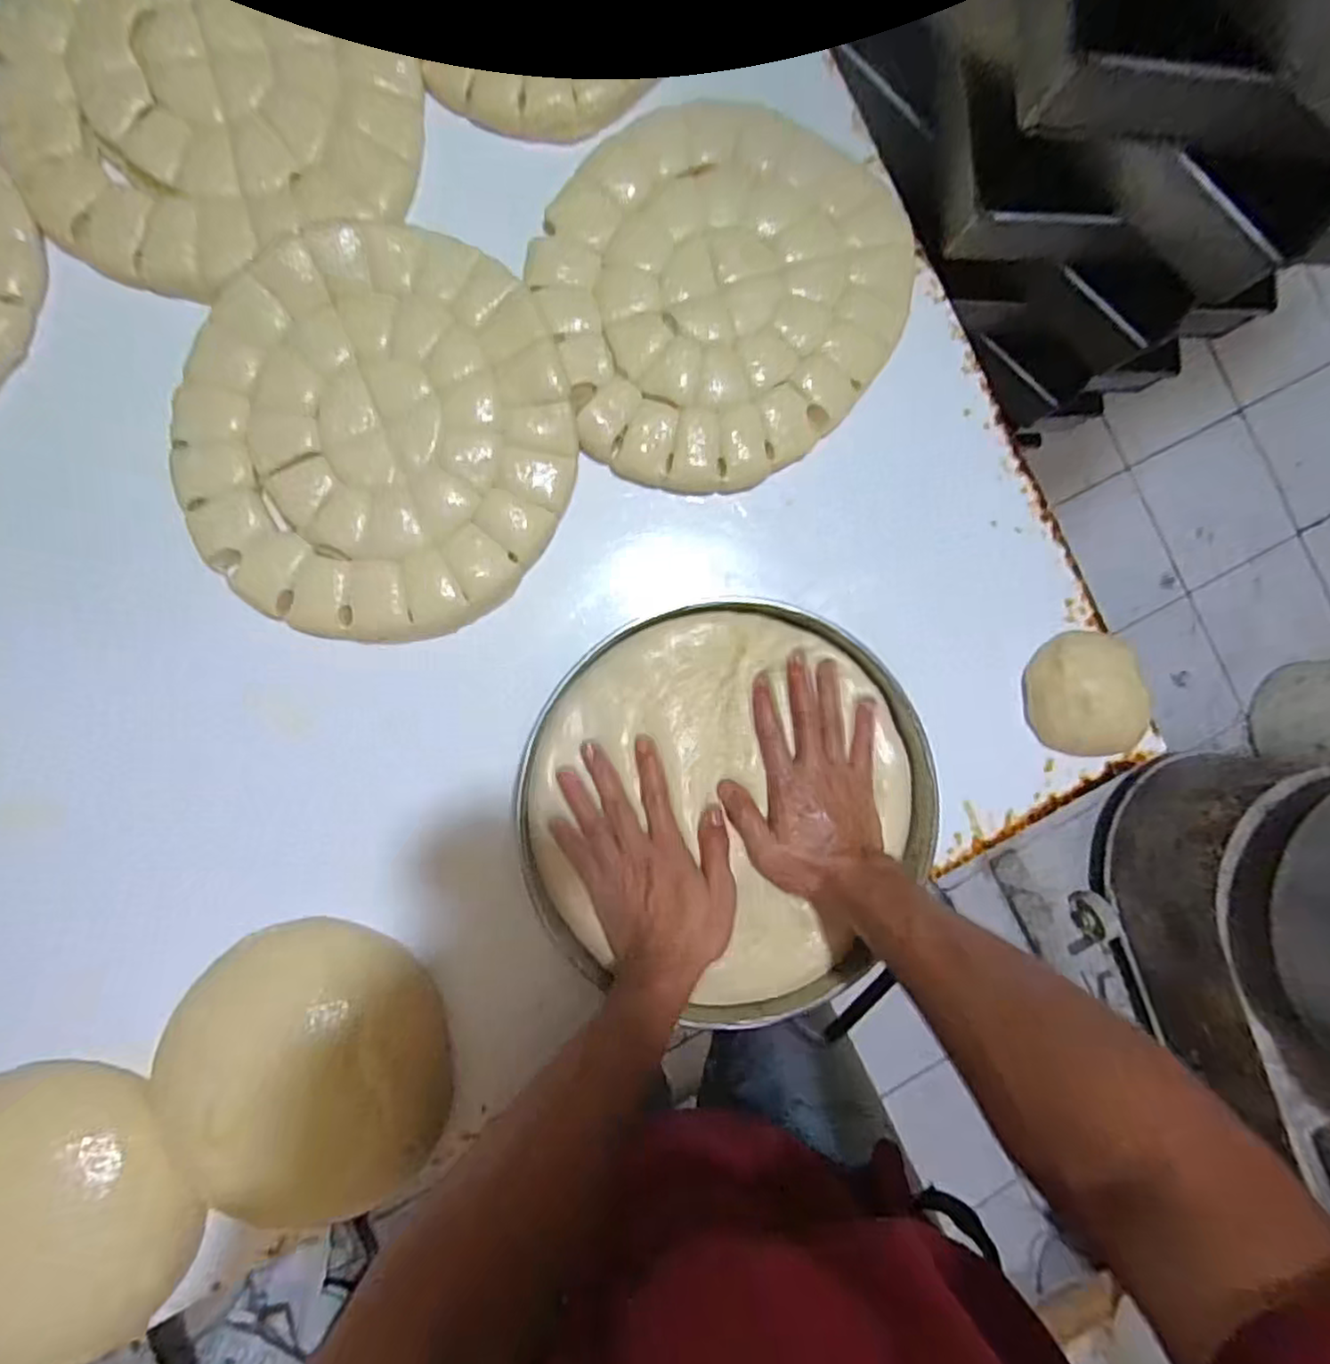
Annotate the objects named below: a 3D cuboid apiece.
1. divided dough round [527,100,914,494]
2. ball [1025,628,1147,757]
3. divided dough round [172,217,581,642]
[{"bbox_3d":[0.044,-0.315,0.568,0.273,0.026,0.318,28,88,-5],"label":"divided dough round"},{"bbox_3d":[0.363,0.010,0.593,0.096,0.036,0.102,0,90,-6],"label":"ball"},{"bbox_3d":[-0.216,-0.189,0.533,0.280,0.021,0.302,0,90,-6],"label":"divided dough round"}]

